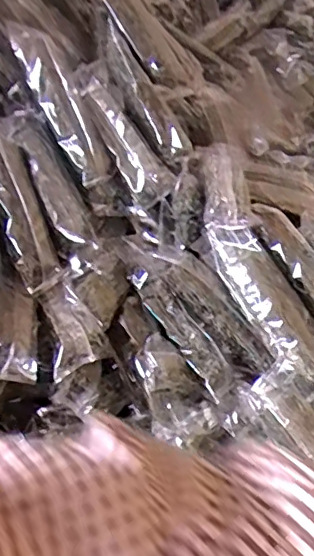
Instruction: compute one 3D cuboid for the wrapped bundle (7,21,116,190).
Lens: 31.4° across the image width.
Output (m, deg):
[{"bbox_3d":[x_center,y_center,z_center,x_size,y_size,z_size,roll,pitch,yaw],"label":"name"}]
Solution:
[{"bbox_3d":[-0.158,-0.290,0.924,0.040,0.287,0.075,-28,0,42],"label":"wrapped bundle"}]

